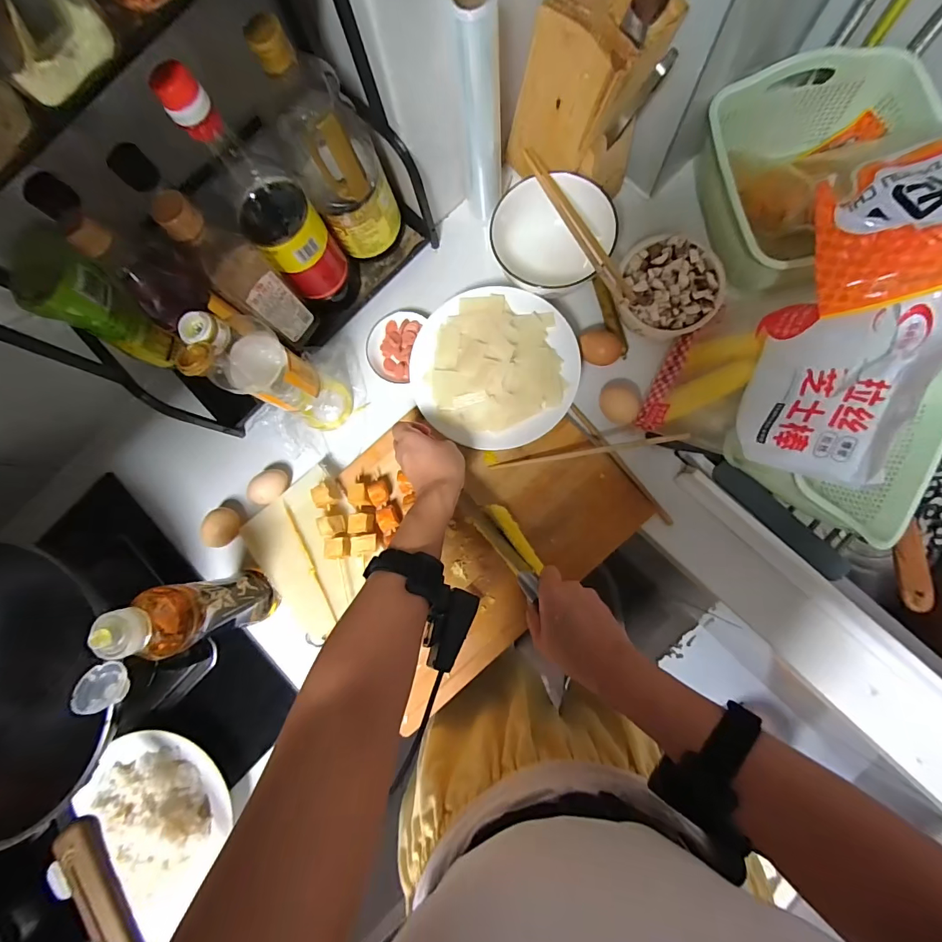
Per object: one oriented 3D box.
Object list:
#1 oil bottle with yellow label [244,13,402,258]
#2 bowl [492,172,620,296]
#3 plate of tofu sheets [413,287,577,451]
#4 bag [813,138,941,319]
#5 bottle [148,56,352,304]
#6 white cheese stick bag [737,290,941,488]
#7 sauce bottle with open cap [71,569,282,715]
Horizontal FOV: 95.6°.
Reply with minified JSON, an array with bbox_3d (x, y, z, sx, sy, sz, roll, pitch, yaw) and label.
[{"bbox_3d":[-0.145,-0.345,0.463,0.085,0.229,0.075,-20,81,2],"label":"oil bottle with yellow label"},{"bbox_3d":[0.106,-0.297,0.547,0.154,0.066,0.126,-23,81,2],"label":"bowl"},{"bbox_3d":[0.029,-0.128,0.538,0.199,0.049,0.196,-1,83,5],"label":"plate of tofu sheets"},{"bbox_3d":[0.405,-0.222,0.366,0.202,0.061,0.142,-15,66,13],"label":"bag"},{"bbox_3d":[-0.205,-0.274,0.441,0.071,0.247,0.066,-1,83,5],"label":"bottle"},{"bbox_3d":[0.342,-0.095,0.397,0.139,0.041,0.205,26,84,43],"label":"white cheese stick bag"},{"bbox_3d":[-0.291,0.161,0.451,0.055,0.204,0.086,-8,82,4],"label":"sauce bottle with open cap"}]

